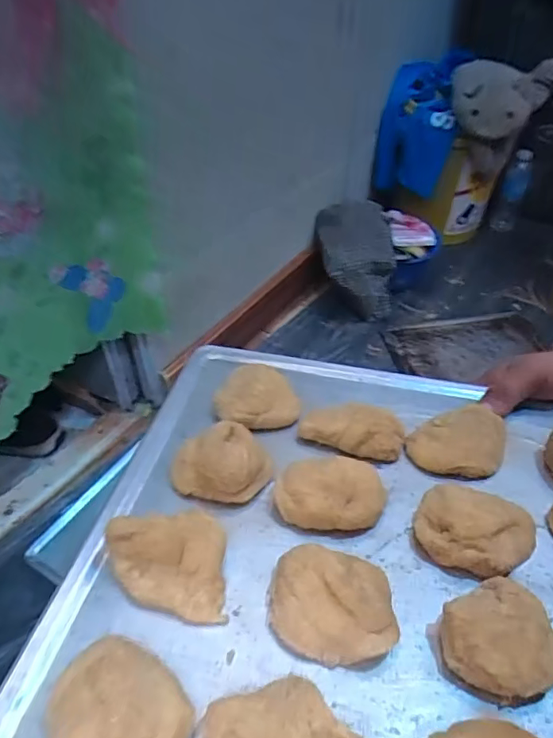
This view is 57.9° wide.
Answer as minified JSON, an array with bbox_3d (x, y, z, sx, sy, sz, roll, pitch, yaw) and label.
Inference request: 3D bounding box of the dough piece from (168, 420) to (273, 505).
[{"bbox_3d":[-0.032,0.057,0.294,0.055,0.032,0.041,-20,44,-22],"label":"dough piece"}]

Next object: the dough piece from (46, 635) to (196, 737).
[{"bbox_3d":[-0.061,0.132,0.193,0.047,0.026,0.056,-27,47,-28],"label":"dough piece"}]

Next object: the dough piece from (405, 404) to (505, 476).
[{"bbox_3d":[0.118,0.048,0.324,0.062,0.027,0.038,-4,40,-4],"label":"dough piece"}]

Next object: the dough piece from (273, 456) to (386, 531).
[{"bbox_3d":[0.030,0.071,0.285,0.060,0.025,0.032,-1,40,0],"label":"dough piece"}]

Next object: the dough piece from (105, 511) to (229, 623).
[{"bbox_3d":[-0.054,0.095,0.245,0.055,0.032,0.047,-3,40,-3],"label":"dough piece"}]

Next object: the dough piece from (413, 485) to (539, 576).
[{"bbox_3d":[0.110,0.088,0.276,0.062,0.021,0.047,13,42,16],"label":"dough piece"}]

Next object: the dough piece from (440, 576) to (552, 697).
[{"bbox_3d":[0.101,0.124,0.226,0.048,0.027,0.043,-17,43,-19],"label":"dough piece"}]

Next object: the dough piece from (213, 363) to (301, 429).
[{"bbox_3d":[-0.014,0.021,0.342,0.055,0.034,0.037,-18,43,-20],"label":"dough piece"}]

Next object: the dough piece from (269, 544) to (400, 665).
[{"bbox_3d":[0.026,0.110,0.237,0.058,0.025,0.046,6,40,8],"label":"dough piece"}]

